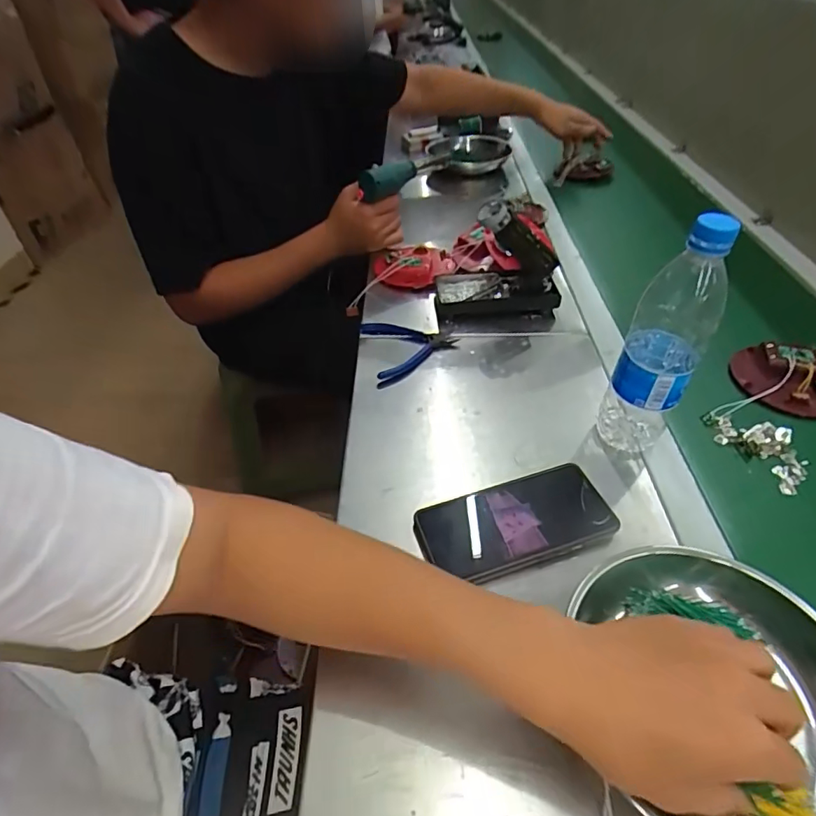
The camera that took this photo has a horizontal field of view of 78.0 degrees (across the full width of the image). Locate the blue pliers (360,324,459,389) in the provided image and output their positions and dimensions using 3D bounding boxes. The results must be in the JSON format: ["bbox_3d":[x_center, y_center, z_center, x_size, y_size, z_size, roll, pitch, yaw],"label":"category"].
[{"bbox_3d":[0.006,-0.078,0.635,0.111,0.010,0.114,-12,44,-11],"label":"blue pliers"}]

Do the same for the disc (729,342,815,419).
[{"bbox_3d":[0.432,-0.036,0.565,0.111,0.028,0.098,7,44,9],"label":"disc"}]

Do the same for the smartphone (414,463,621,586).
[{"bbox_3d":[0.094,0.099,0.440,0.163,0.013,0.080,-13,45,-12],"label":"smartphone"}]

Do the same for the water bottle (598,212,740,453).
[{"bbox_3d":[0.225,-0.056,0.445,0.064,0.222,0.060,23,49,24],"label":"water bottle"}]

